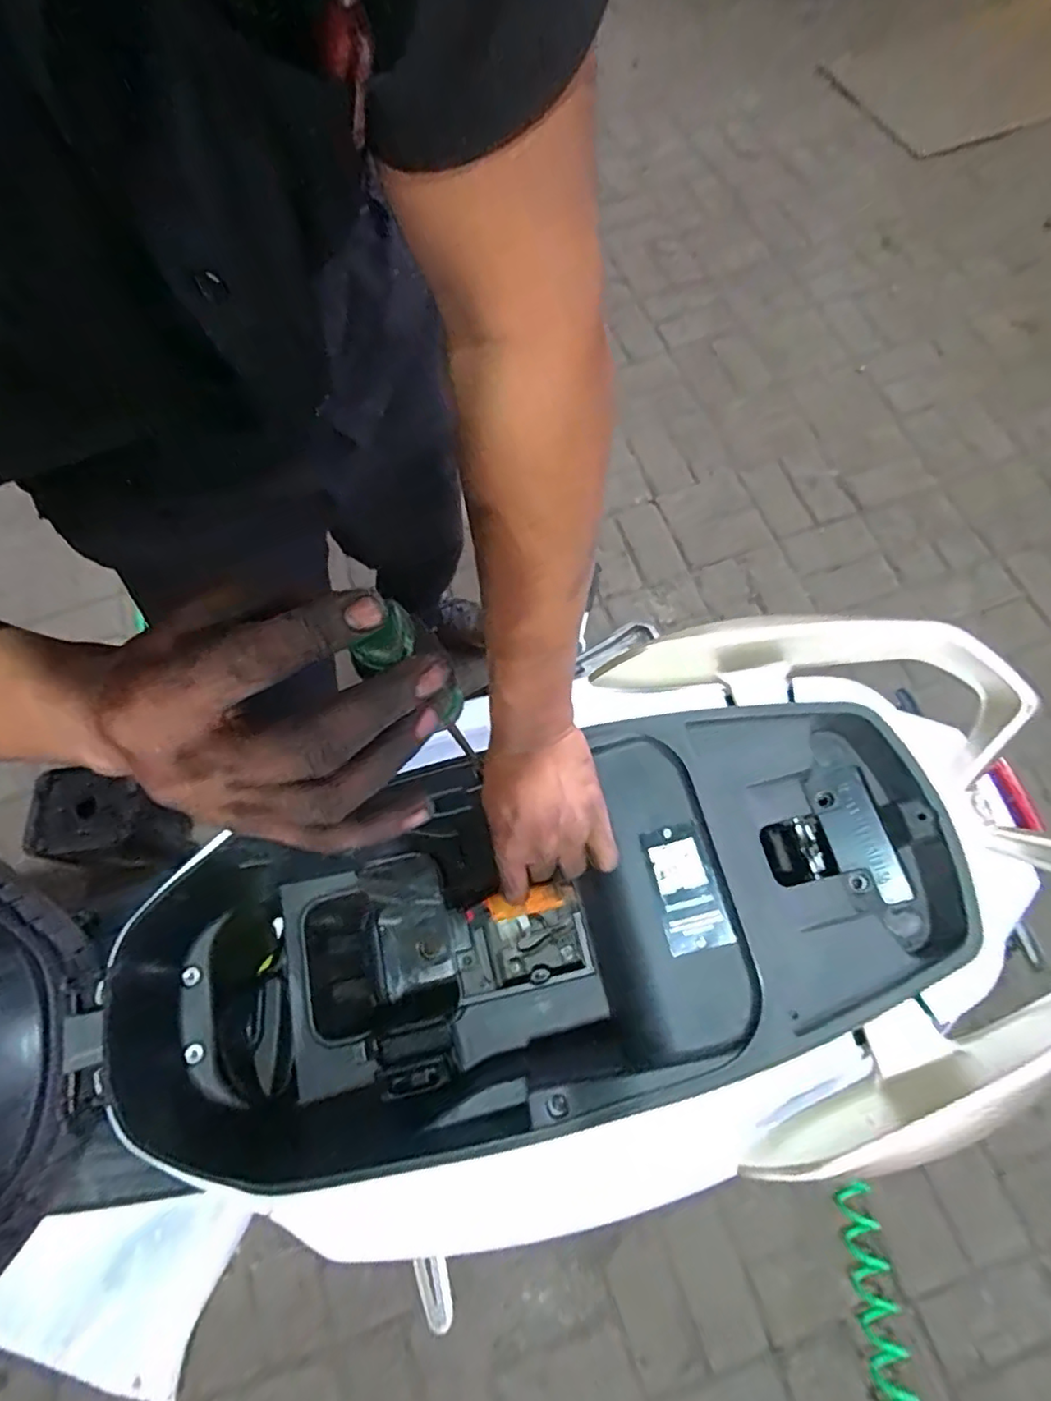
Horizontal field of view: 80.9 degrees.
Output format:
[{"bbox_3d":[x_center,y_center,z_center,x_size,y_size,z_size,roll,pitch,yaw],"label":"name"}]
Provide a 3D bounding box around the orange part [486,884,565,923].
[{"bbox_3d":[0.001,0.196,0.601,0.073,0.019,0.024,-9,67,-12],"label":"orange part"}]

